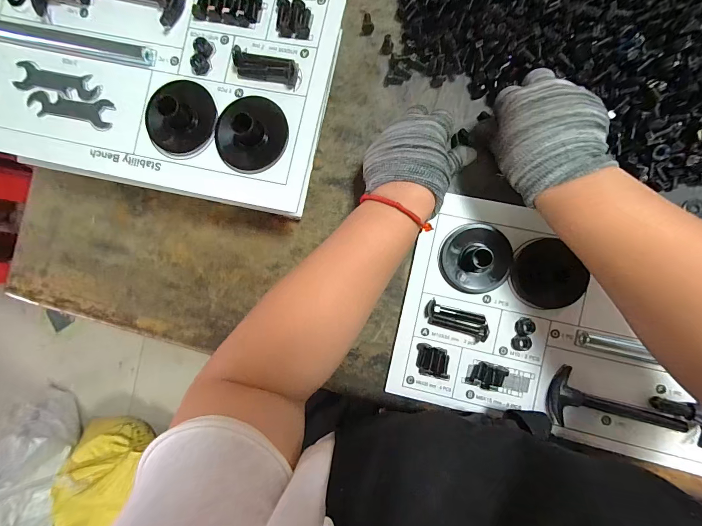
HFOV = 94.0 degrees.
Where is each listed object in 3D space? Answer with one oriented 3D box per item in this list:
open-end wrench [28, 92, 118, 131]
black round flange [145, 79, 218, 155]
[{"bbox_3d":[-0.284,-0.157,0.332,0.088,0.004,0.030,12,89,2],"label":"open-end wrench"},{"bbox_3d":[-0.169,-0.143,0.306,0.067,0.030,0.068,0,89,7],"label":"black round flange"}]

